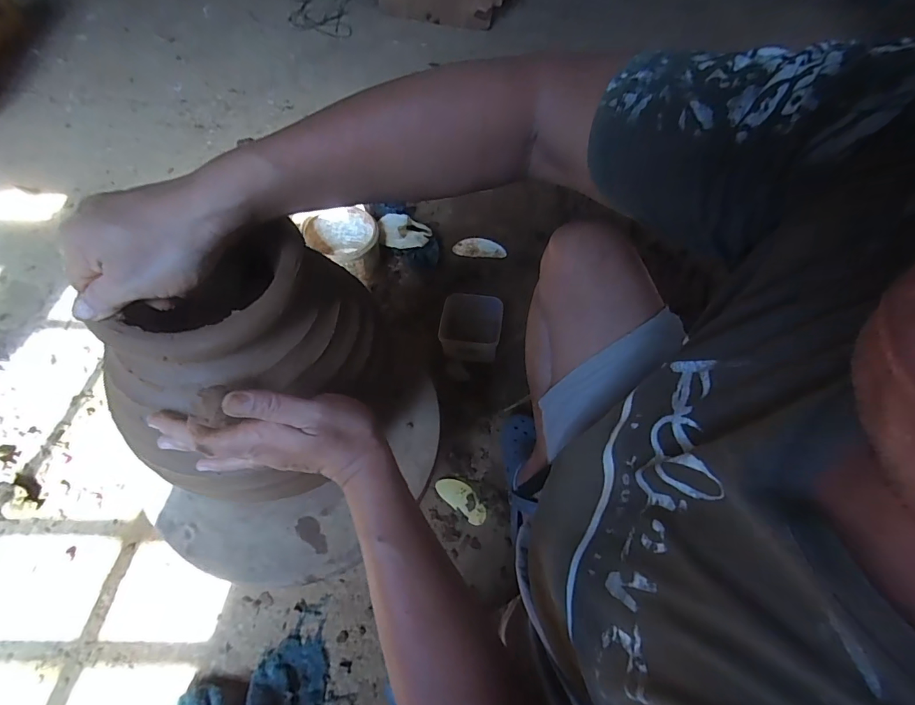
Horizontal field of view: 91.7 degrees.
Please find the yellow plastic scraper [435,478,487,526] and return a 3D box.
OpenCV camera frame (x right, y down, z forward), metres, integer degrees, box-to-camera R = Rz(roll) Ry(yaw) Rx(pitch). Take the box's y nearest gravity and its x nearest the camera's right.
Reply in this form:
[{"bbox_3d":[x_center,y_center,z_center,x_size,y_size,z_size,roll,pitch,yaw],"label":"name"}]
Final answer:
[{"bbox_3d":[0.010,0.282,0.856,0.111,0.004,0.047,37,65,19],"label":"yellow plastic scraper"}]

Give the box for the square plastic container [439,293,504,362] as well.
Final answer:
[{"bbox_3d":[0.030,-0.055,1.018,0.134,0.111,0.135,7,59,3],"label":"square plastic container"}]

